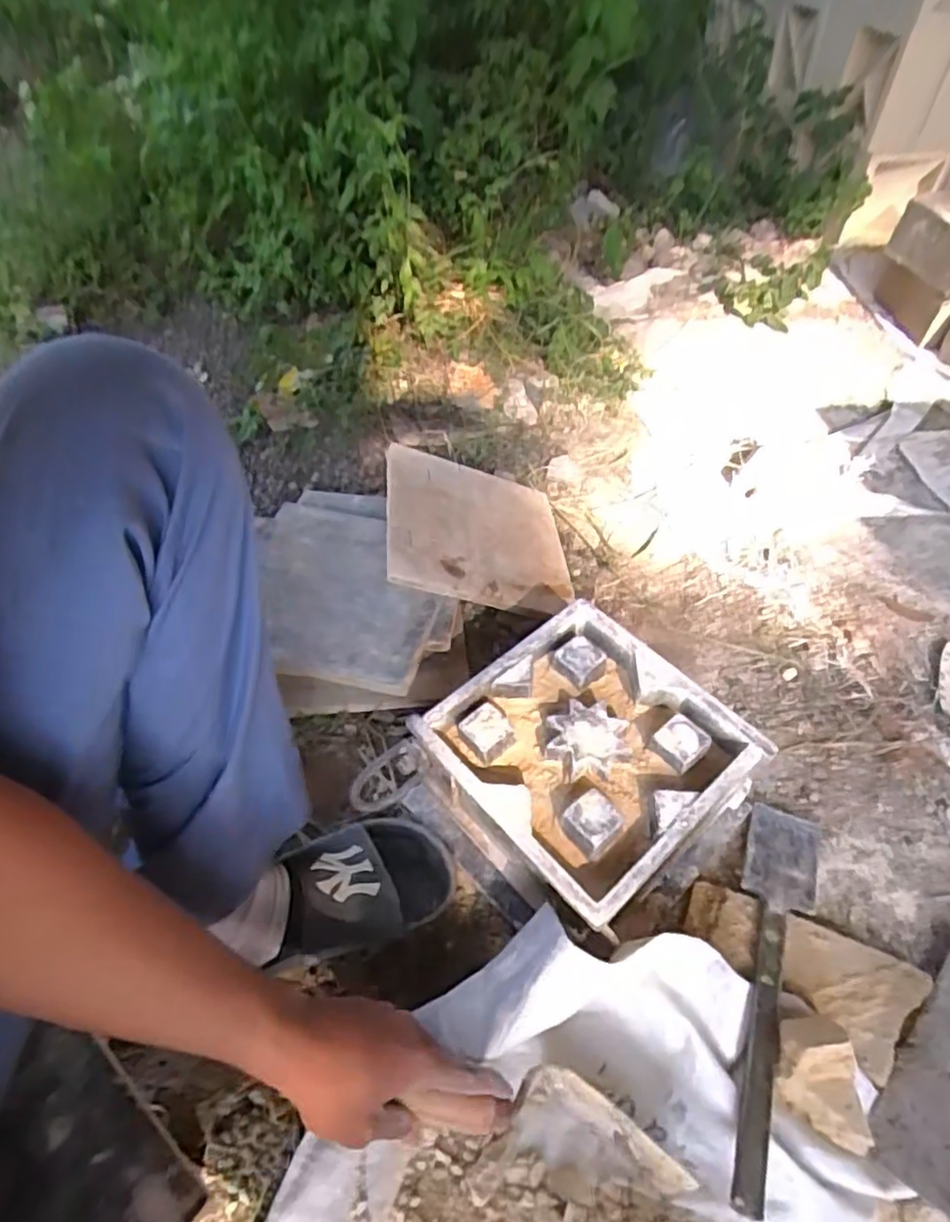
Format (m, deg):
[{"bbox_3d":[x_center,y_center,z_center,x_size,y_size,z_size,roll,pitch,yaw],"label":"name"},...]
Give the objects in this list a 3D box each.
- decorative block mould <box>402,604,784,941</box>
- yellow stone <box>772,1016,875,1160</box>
[{"bbox_3d":[0.102,0.125,0.590,0.226,0.055,0.229,-33,55,-26],"label":"decorative block mould"},{"bbox_3d":[0.256,0.347,0.481,0.057,0.033,0.081,3,50,1],"label":"yellow stone"}]

